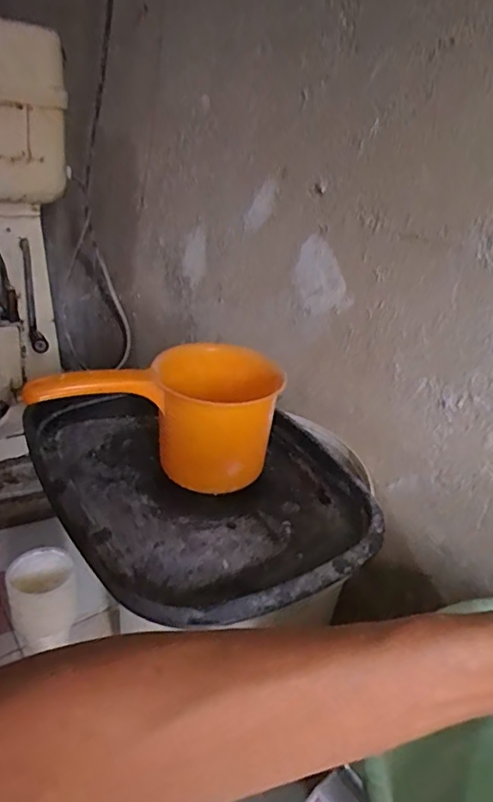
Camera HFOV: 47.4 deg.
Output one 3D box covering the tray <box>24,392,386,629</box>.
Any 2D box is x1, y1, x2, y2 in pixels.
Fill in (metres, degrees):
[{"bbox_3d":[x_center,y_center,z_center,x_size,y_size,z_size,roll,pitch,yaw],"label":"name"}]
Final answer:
[{"bbox_3d":[-0.056,0.076,0.627,0.306,0.035,0.420,-14,34,-33],"label":"tray"}]

